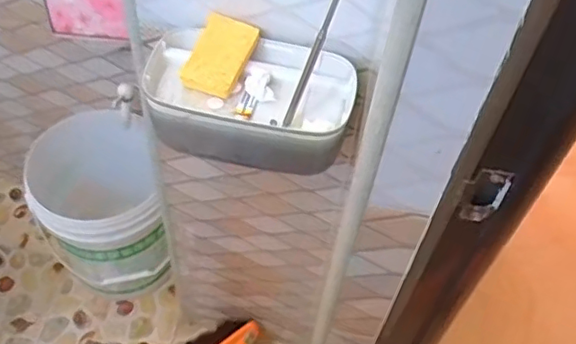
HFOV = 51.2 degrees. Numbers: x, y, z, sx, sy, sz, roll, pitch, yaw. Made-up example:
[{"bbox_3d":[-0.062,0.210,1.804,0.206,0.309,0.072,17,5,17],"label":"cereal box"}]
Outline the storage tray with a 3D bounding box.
[{"bbox_3d":[-0.044,-0.082,0.699,0.229,0.078,0.134,9,55,-1],"label":"storage tray"}]

